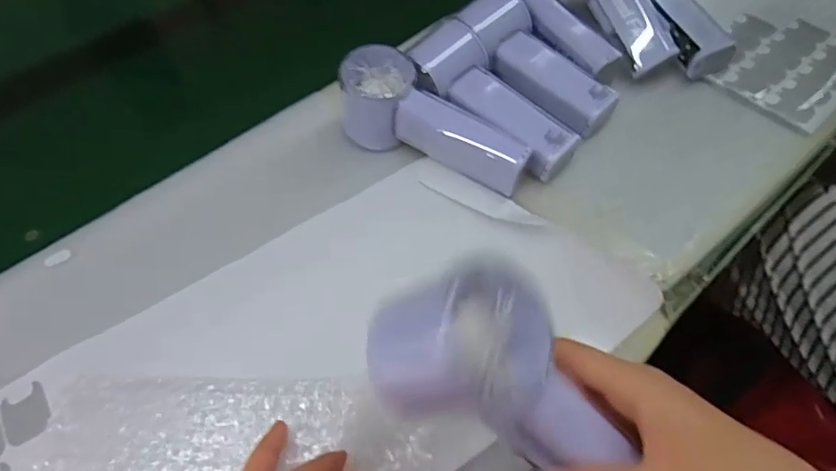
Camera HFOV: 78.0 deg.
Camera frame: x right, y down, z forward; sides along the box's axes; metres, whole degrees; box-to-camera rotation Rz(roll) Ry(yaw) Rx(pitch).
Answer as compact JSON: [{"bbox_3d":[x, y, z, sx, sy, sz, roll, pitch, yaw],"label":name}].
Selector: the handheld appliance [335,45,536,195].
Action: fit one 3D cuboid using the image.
[{"bbox_3d":[0.014,-0.080,0.388,0.147,0.069,0.053,26,61,17],"label":"handheld appliance"}]

